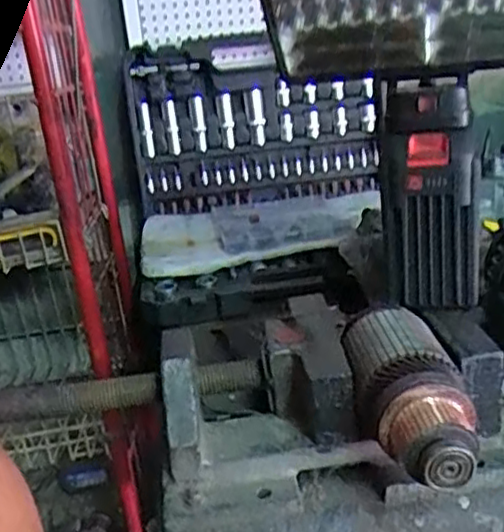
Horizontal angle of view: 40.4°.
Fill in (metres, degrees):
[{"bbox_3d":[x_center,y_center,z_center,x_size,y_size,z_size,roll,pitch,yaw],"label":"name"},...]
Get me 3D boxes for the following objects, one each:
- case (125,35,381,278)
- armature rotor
[{"bbox_3d":[0.007,-0.161,0.914,0.363,0.236,0.303,-5,20,1],"label":"case"},{"bbox_3d":[0.109,0.086,0.476,0.069,0.059,0.163,-8,33,-6],"label":"armature rotor"}]

